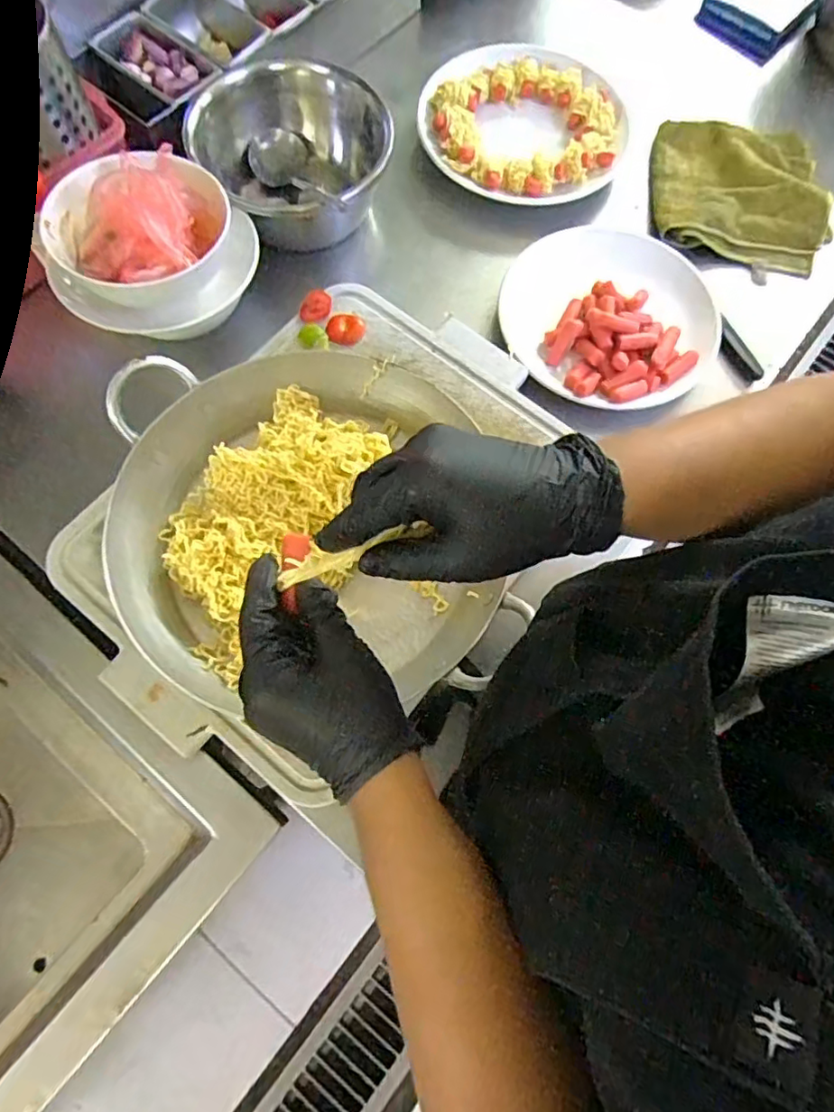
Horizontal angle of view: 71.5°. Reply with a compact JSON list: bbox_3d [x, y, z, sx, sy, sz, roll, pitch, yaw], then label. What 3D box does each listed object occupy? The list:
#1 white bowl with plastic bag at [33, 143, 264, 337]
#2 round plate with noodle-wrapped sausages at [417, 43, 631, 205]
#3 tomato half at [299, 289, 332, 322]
[{"bbox_3d":[-0.250,-0.295,0.543,0.178,0.096,0.161,-4,73,-4],"label":"white bowl with plastic bag"},{"bbox_3d":[0.130,-0.534,0.714,0.241,0.031,0.241,1,73,-2],"label":"round plate with noodle-wrapped sausages"},{"bbox_3d":[-0.106,-0.259,0.601,0.028,0.012,0.037,24,73,5],"label":"tomato half"}]

